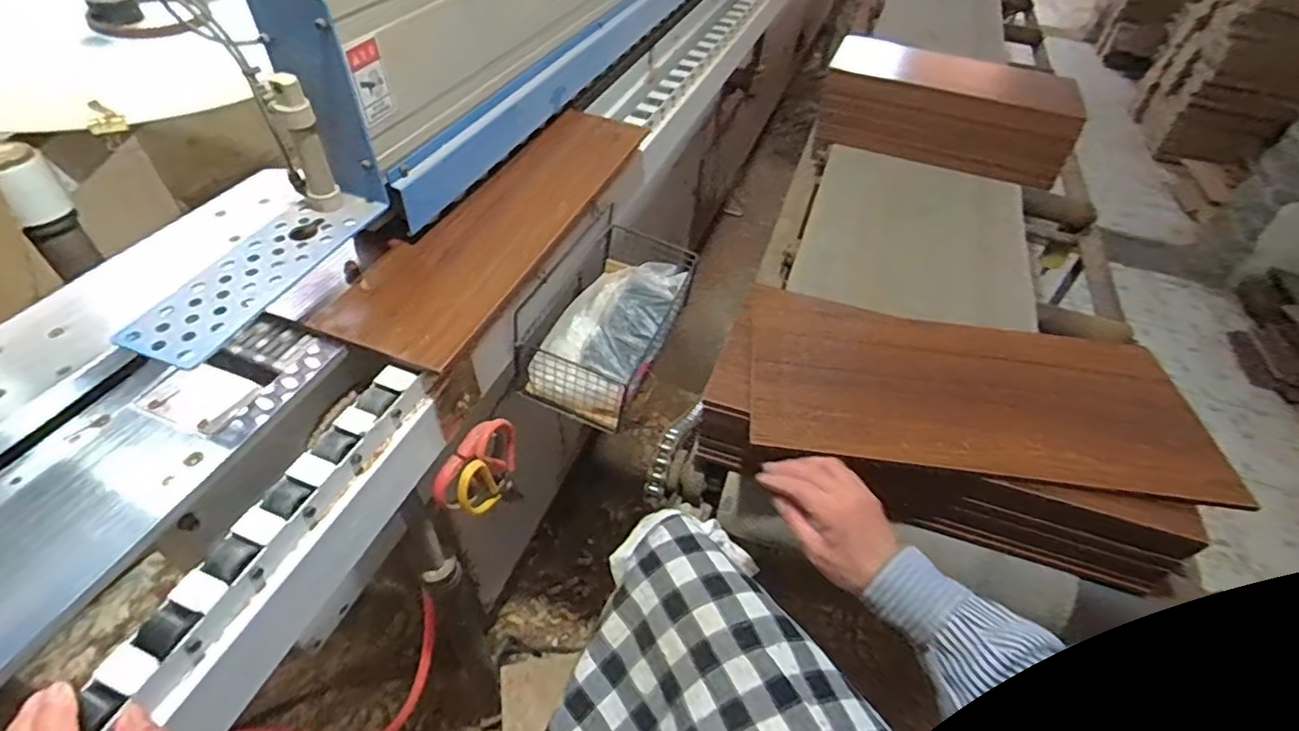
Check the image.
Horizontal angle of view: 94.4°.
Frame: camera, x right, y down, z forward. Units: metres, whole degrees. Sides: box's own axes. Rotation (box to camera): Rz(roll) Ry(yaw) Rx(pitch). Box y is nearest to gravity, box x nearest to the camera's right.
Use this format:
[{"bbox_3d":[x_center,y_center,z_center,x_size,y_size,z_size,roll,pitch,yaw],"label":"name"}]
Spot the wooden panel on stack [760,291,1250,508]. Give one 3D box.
[{"bbox_3d":[0.360,0.018,0.700,0.474,0.020,0.263,6,45,3],"label":"wooden panel on stack"}]

